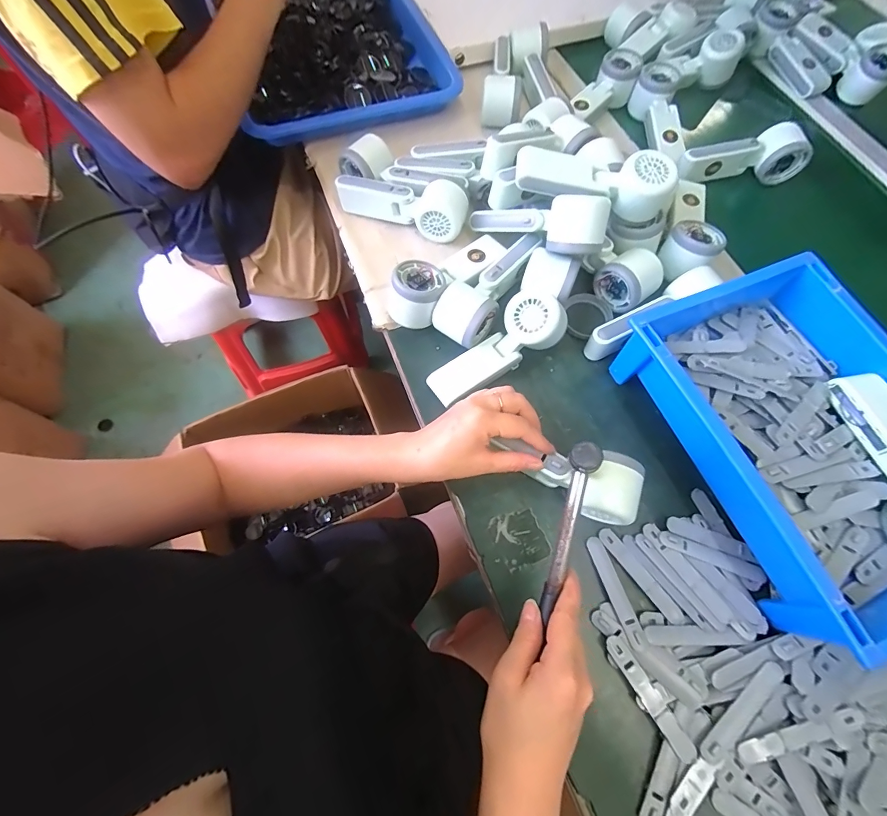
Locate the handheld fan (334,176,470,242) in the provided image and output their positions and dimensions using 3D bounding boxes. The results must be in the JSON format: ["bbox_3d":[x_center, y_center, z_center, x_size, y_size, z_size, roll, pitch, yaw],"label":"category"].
[{"bbox_3d":[-0.052,-0.257,0.496,0.166,0.071,0.039,22,69,7],"label":"handheld fan"}]

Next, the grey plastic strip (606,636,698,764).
[{"bbox_3d":[0.168,0.235,0.321,0.016,0.004,0.093,-28,72,-13],"label":"grey plastic strip"}]

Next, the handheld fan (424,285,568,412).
[{"bbox_3d":[0.054,-0.065,0.416,0.154,0.065,0.057,-30,72,-14],"label":"handheld fan"}]

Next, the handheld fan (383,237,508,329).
[{"bbox_3d":[0.008,-0.152,0.460,0.156,0.063,0.067,-34,73,-15],"label":"handheld fan"}]

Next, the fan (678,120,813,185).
[{"bbox_3d":[0.406,-0.348,0.542,0.172,0.045,0.050,-5,68,-4],"label":"fan"}]

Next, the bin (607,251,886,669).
[{"bbox_3d":[0.333,0.025,0.375,0.216,0.095,0.303,-21,70,-11],"label":"bin"}]

